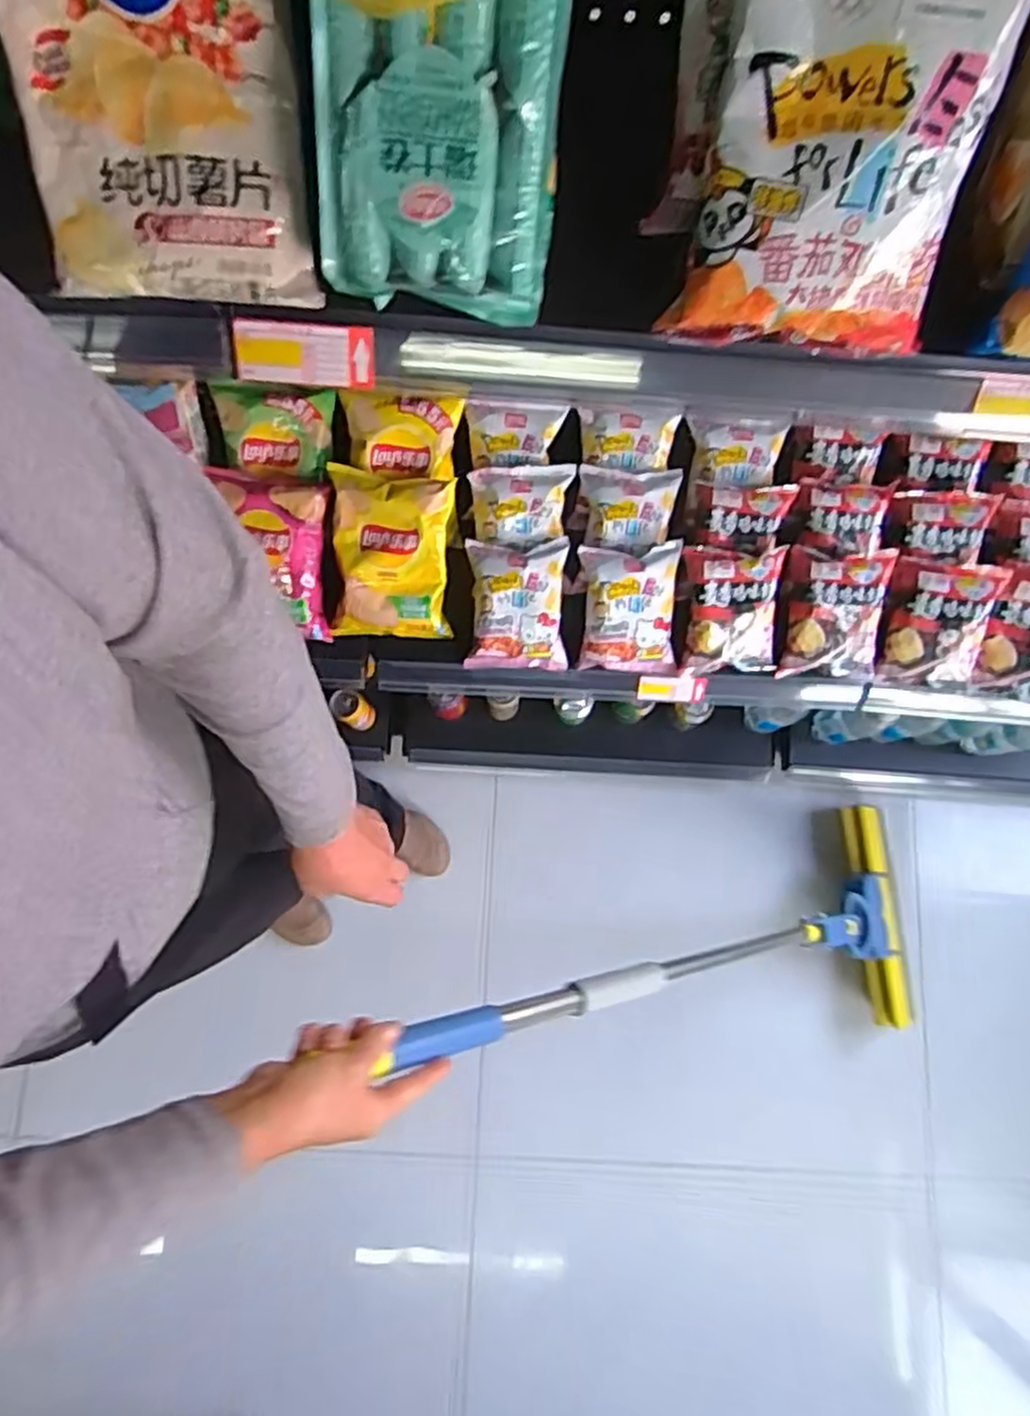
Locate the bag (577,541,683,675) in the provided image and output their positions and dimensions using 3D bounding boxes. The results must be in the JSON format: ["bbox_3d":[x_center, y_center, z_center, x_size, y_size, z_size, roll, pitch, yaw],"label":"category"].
[{"bbox_3d":[0.151,-0.134,1.022,0.125,0.055,0.168,-1,113,-2],"label":"bag"}]

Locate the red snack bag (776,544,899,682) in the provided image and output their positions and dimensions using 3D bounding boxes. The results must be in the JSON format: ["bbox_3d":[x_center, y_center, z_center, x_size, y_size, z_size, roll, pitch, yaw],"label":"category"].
[{"bbox_3d":[0.428,-0.122,1.013,0.134,0.040,0.171,4,107,5],"label":"red snack bag"}]

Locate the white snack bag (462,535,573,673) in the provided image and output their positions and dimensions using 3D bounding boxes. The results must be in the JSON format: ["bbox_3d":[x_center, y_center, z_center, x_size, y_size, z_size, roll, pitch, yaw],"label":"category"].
[{"bbox_3d":[0.002,-0.137,1.021,0.131,0.049,0.166,3,107,3],"label":"white snack bag"}]

